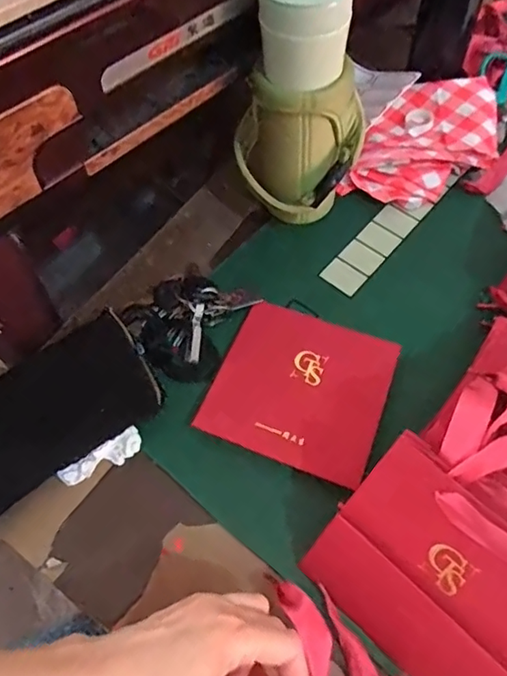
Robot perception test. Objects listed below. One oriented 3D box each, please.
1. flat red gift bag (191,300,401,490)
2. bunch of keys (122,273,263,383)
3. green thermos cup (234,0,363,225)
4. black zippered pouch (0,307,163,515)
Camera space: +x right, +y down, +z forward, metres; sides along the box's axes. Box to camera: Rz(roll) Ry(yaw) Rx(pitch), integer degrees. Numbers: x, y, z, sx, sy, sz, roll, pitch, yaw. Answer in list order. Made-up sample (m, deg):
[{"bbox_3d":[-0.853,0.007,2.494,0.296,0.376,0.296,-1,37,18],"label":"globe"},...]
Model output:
[{"bbox_3d":[0.042,0.041,0.459,0.139,0.011,0.138,20,62,10],"label":"flat red gift bag"},{"bbox_3d":[-0.062,-0.019,0.476,0.092,0.032,0.099,31,65,15],"label":"bunch of keys"},{"bbox_3d":[0.039,-0.189,0.469,0.111,0.229,0.073,4,61,1],"label":"green thermos cup"},{"bbox_3d":[-0.177,0.065,0.438,0.193,0.011,0.104,-34,72,-8],"label":"black zippered pouch"}]

